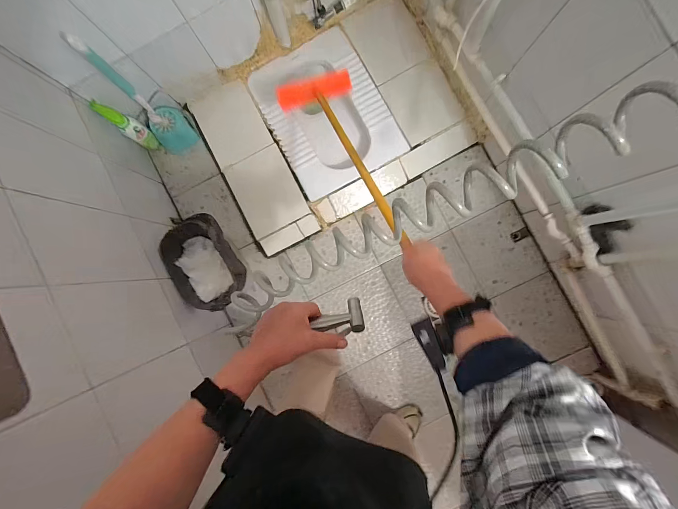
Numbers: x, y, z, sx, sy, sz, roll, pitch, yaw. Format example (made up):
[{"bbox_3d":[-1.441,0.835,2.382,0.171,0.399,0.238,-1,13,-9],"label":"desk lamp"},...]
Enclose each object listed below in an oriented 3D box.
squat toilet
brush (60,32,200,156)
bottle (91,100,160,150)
[{"bbox_3d":[-0.040,-0.528,1.201,0.429,0.236,0.542,-28,85,0],"label":"squat toilet"},{"bbox_3d":[-0.611,-0.462,0.900,0.111,0.458,0.136,44,88,5],"label":"brush"},{"bbox_3d":[-0.724,-0.441,1.006,0.041,0.241,0.063,32,87,27],"label":"bottle"}]

